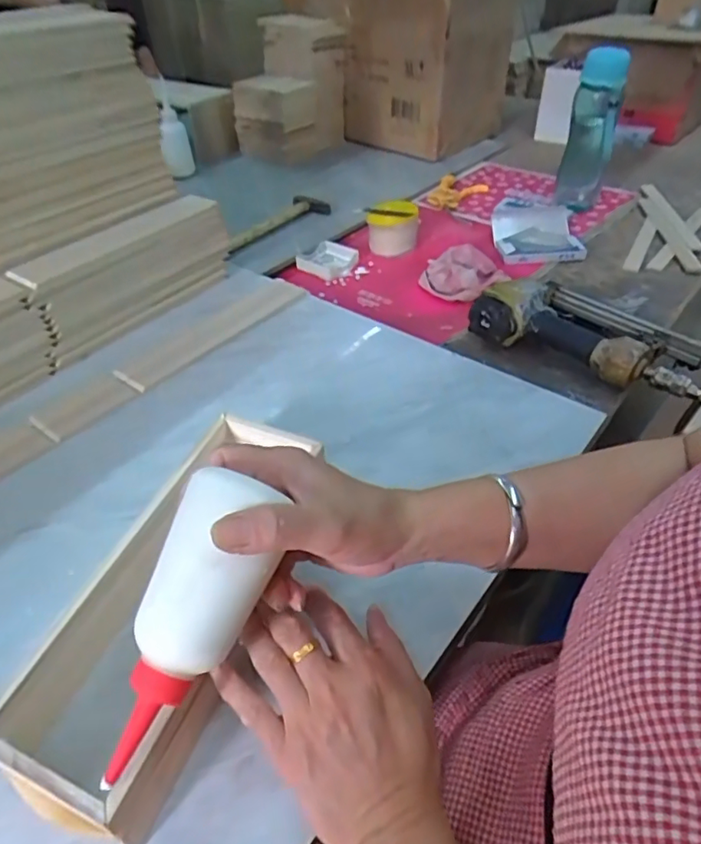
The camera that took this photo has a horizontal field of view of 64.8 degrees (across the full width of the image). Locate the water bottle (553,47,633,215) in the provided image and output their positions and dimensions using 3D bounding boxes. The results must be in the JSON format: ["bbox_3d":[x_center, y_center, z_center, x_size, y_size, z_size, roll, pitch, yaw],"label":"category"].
[{"bbox_3d":[0.404,-0.486,0.925,0.074,0.238,0.084,14,45,15],"label":"water bottle"}]

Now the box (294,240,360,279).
[{"bbox_3d":[-0.034,-0.253,0.868,0.080,0.025,0.077,28,50,27],"label":"box"}]

